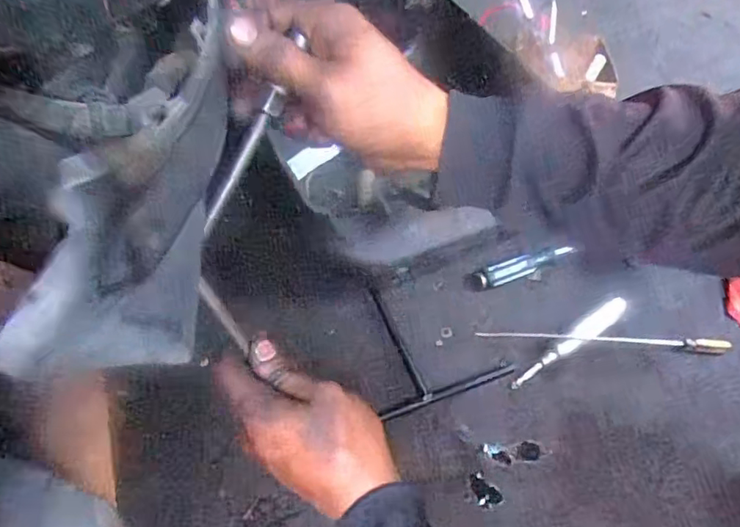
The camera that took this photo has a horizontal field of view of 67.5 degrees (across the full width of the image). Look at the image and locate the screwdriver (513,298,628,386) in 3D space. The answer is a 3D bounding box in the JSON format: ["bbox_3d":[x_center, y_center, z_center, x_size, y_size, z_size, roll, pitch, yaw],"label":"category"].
[{"bbox_3d":[0.225,0.090,0.624,0.178,0.027,0.021,-30,58,-24],"label":"screwdriver"}]

